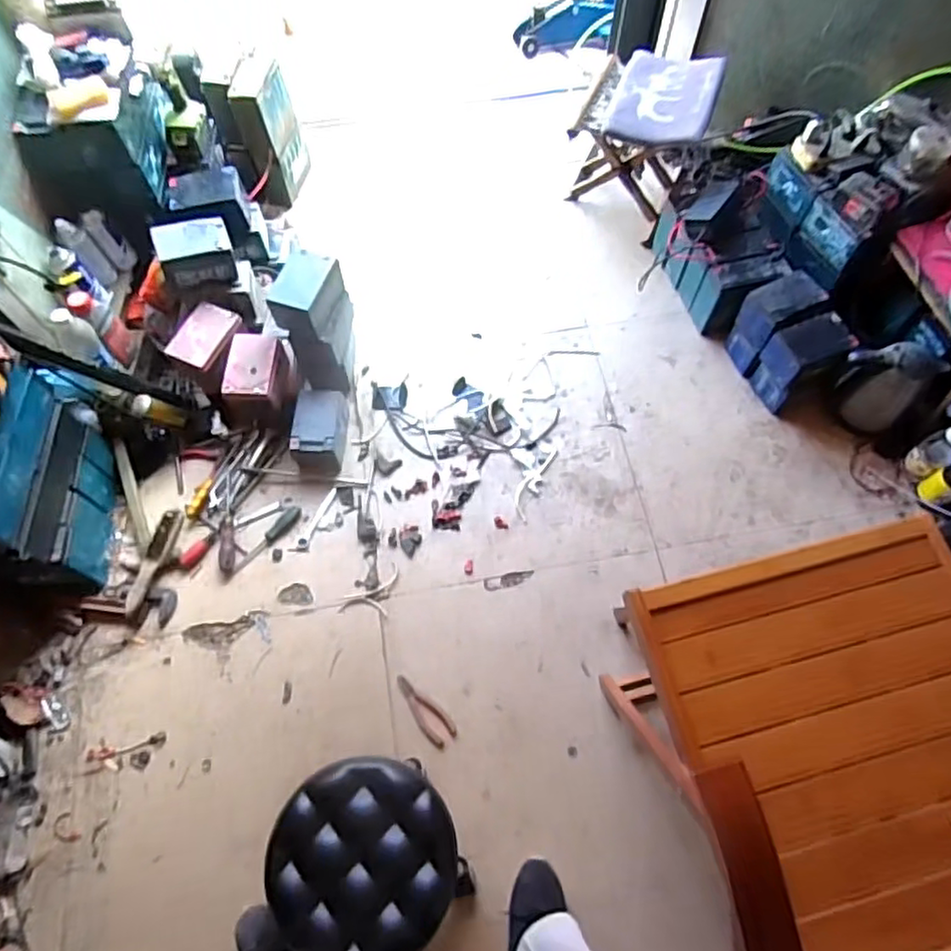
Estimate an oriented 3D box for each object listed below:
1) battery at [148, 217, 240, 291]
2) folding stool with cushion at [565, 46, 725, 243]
[{"bbox_3d":[-0.613,-0.488,1.453,0.158,0.108,0.104,-14,66,-6],"label":"battery"},{"bbox_3d":[0.426,-0.868,1.702,0.303,0.333,0.357,21,67,10],"label":"folding stool with cushion"}]

